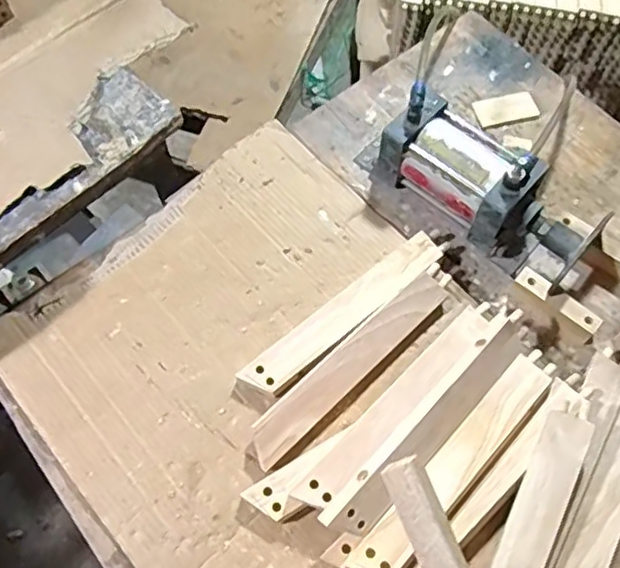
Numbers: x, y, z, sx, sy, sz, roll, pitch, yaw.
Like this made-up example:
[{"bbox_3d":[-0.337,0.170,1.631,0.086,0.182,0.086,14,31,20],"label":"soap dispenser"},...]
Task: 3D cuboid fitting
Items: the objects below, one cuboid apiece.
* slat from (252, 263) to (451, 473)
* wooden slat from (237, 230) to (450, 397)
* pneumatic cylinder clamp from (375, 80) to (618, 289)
[{"bbox_3d":[0.052,0.089,0.718,0.298,0.034,0.049,-39,70,-17],"label":"slat"},{"bbox_3d":[0.047,0.031,0.750,0.292,0.027,0.050,-39,70,-17],"label":"wooden slat"},{"bbox_3d":[0.222,-0.116,0.774,0.283,0.121,0.102,41,71,18],"label":"pneumatic cylinder clamp"}]

